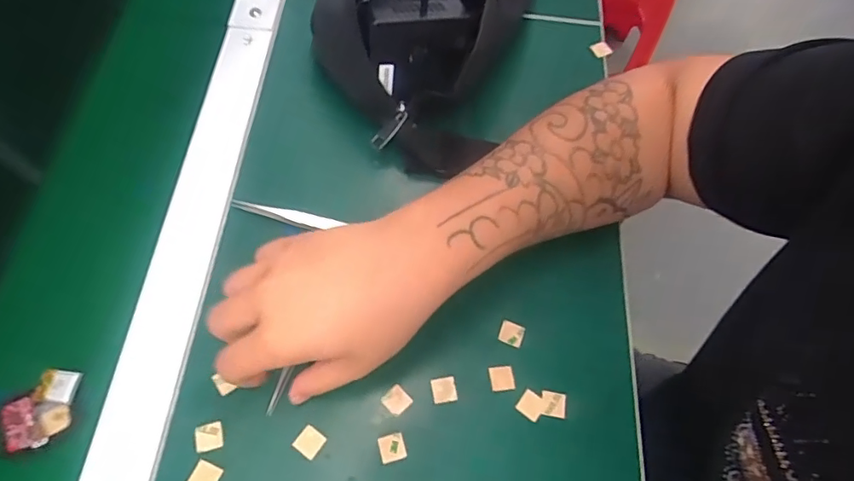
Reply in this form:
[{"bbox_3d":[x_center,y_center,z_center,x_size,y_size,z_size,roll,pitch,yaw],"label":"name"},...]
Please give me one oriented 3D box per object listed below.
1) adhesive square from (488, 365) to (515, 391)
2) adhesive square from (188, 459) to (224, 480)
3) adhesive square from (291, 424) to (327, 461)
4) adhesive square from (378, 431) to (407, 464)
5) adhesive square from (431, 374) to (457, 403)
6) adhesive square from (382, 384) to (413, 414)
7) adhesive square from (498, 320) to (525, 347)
[{"bbox_3d":[0.050,0.091,0.352,0.016,0.004,0.016,-5,66,-5],"label":"adhesive square"},{"bbox_3d":[-0.132,0.140,0.314,0.016,0.004,0.016,22,66,7],"label":"adhesive square"},{"bbox_3d":[-0.073,0.124,0.327,0.016,0.004,0.016,33,68,12],"label":"adhesive square"},{"bbox_3d":[-0.022,0.129,0.329,0.016,0.004,0.016,-17,67,-11],"label":"adhesive square"},{"bbox_3d":[0.011,0.097,0.347,0.015,0.004,0.016,-8,66,-7],"label":"adhesive square"},{"bbox_3d":[-0.019,0.103,0.341,0.015,0.004,0.016,-40,73,-19],"label":"adhesive square"},{"bbox_3d":[0.059,0.064,0.367,0.016,0.004,0.015,18,66,5],"label":"adhesive square"}]

